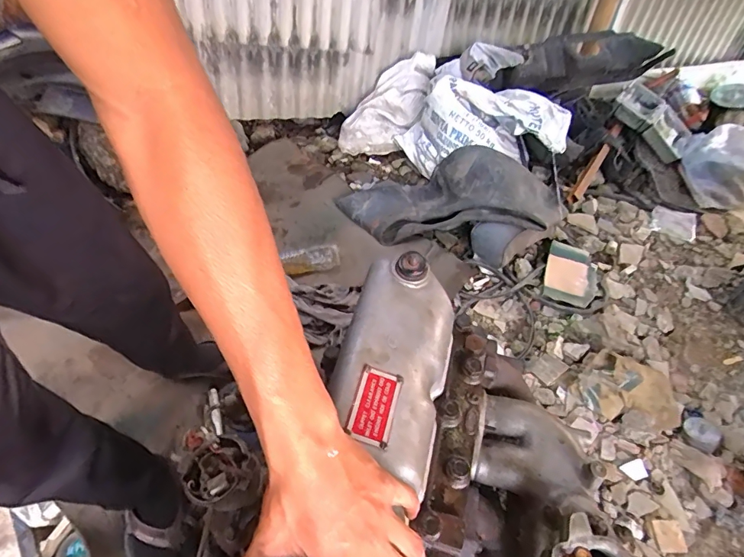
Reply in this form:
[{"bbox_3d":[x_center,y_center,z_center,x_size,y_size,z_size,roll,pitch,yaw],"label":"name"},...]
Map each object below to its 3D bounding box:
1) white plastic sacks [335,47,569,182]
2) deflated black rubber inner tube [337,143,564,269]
[{"bbox_3d":[0.266,-0.612,1.661,0.743,0.321,0.504,10,48,5],"label":"white plastic sacks"},{"bbox_3d":[0.255,-0.268,1.467,0.704,0.209,0.329,16,49,10],"label":"deflated black rubber inner tube"}]

